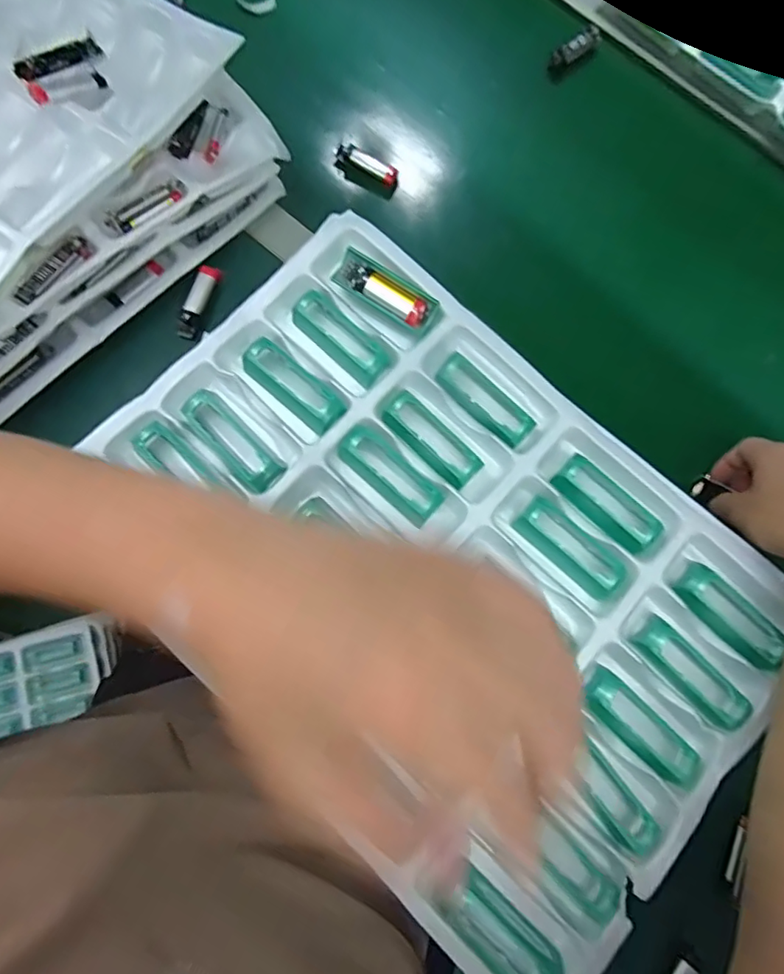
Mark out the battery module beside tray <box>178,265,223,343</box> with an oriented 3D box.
[{"bbox_3d":[-0.174,-0.167,0.484,0.022,0.016,0.069,18,78,0],"label":"battery module beside tray"}]

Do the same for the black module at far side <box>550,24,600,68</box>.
[{"bbox_3d":[0.201,-0.476,0.579,0.067,0.015,0.018,-44,84,-11],"label":"black module at far side"}]

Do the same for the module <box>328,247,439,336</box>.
[{"bbox_3d":[-0.004,-0.143,0.393,0.078,0.013,0.025,31,78,3],"label":"module"}]

